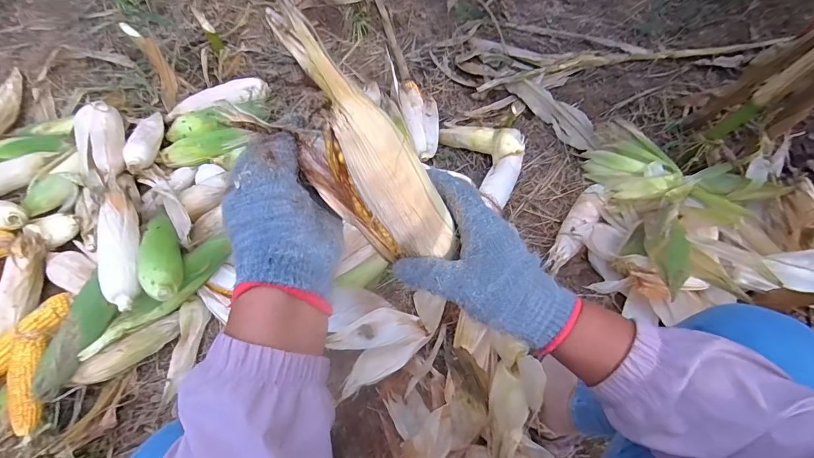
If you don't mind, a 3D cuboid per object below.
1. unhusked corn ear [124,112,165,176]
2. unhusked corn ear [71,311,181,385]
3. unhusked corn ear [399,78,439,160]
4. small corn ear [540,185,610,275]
[{"bbox_3d":[-0.612,-0.199,0.877,0.059,0.045,0.204,-10,49,-6],"label":"unhusked corn ear"},{"bbox_3d":[-0.526,0.231,0.713,0.195,0.043,0.042,-32,75,-11],"label":"unhusked corn ear"},{"bbox_3d":[0.032,-0.290,0.957,0.101,0.049,0.259,-5,72,-2],"label":"unhusked corn ear"},{"bbox_3d":[0.379,-0.007,0.830,0.057,0.041,0.237,35,74,10],"label":"small corn ear"}]

